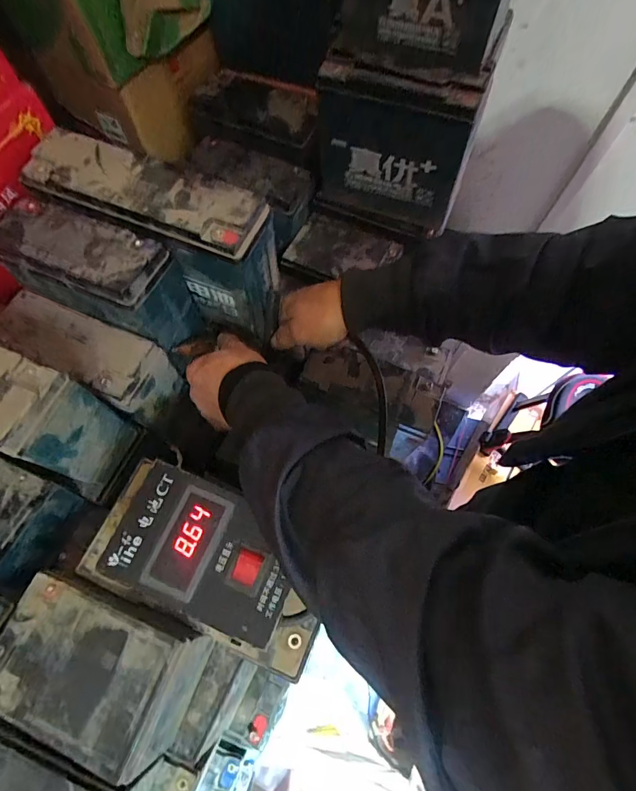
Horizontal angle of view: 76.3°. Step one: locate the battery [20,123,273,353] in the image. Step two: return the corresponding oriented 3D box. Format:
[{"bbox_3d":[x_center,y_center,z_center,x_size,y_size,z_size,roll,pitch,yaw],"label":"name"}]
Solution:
[{"bbox_3d":[-0.168,-0.179,0.473,0.249,0.171,0.082,24,72,10],"label":"battery"}]

